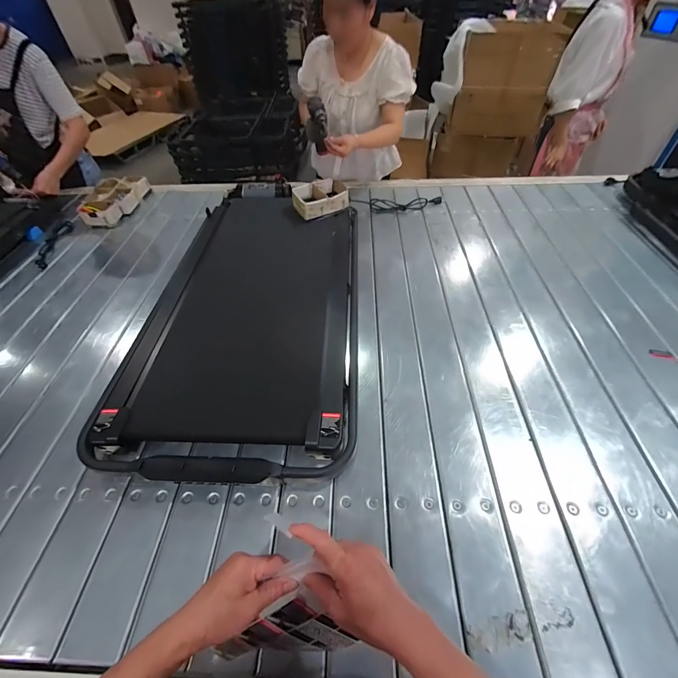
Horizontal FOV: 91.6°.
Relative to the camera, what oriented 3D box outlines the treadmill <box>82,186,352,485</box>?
[{"bbox_3d":[-0.221,-0.150,0.963,0.534,0.105,1.086,0,49,3],"label":"treadmill"}]

